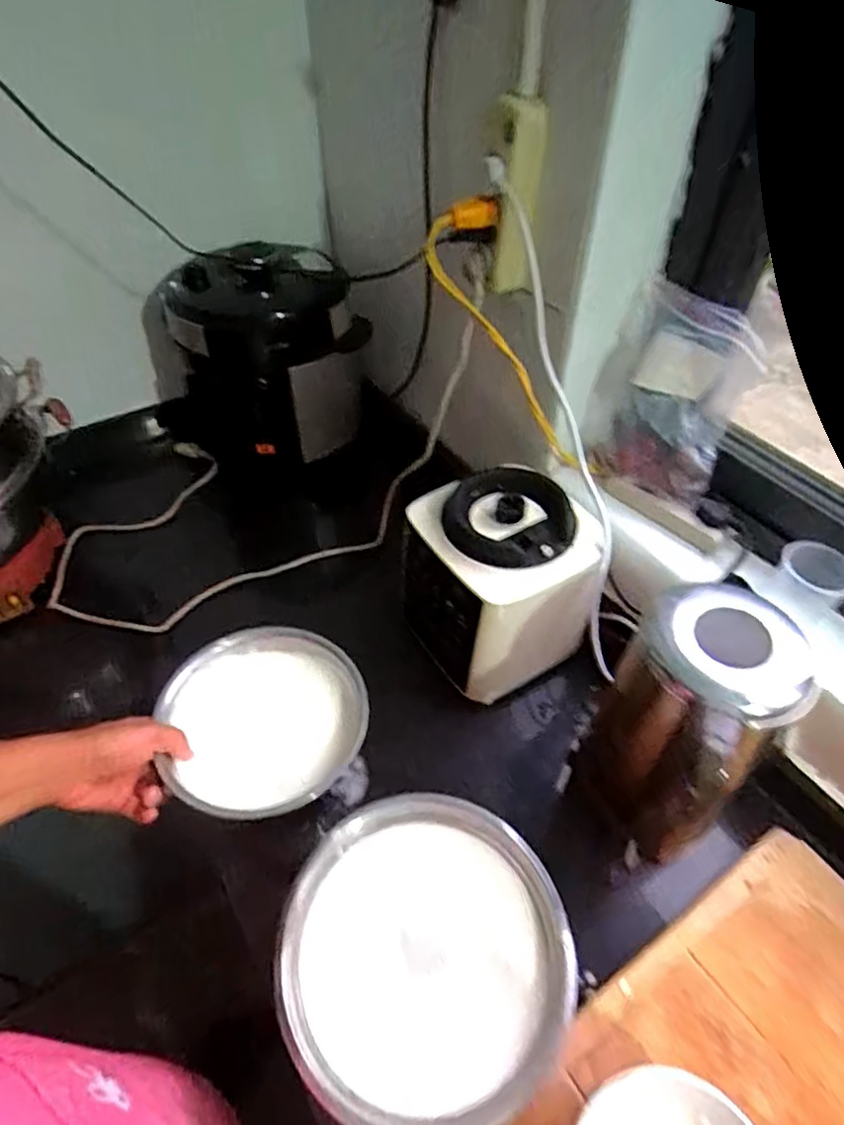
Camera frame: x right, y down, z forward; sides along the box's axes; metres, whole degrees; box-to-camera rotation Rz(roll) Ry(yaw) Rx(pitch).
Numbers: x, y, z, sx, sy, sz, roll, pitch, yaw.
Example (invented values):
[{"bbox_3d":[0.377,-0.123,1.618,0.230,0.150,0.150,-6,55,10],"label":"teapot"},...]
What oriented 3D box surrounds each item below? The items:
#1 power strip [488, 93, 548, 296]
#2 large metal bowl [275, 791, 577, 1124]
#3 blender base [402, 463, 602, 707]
[{"bbox_3d":[0.093,-0.351,0.600,0.044,0.174,0.028,7,49,5],"label":"power strip"},{"bbox_3d":[0.004,0.339,0.527,0.232,0.067,0.238,0,48,0],"label":"large metal bowl"},{"bbox_3d":[0.084,0.016,0.709,0.175,0.185,0.191,-30,55,-25],"label":"blender base"}]

